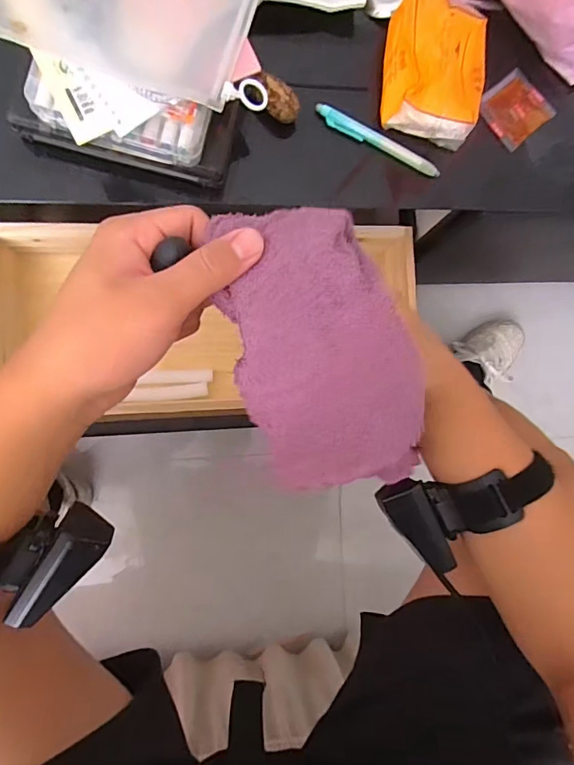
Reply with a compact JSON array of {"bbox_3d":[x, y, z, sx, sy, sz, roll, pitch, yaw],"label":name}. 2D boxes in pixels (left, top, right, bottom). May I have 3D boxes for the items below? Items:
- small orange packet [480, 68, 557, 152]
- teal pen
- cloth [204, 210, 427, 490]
[{"bbox_3d":[0.249,-0.298,0.501,0.074,0.010,0.065,-42,94,-8],"label":"small orange packet"},{"bbox_3d":[0.094,-0.248,0.476,0.140,0.009,0.014,26,84,-7],"label":"teal pen"},{"bbox_3d":[0.017,-0.017,0.233,0.084,0.041,0.152,-22,91,-9],"label":"cloth"}]

